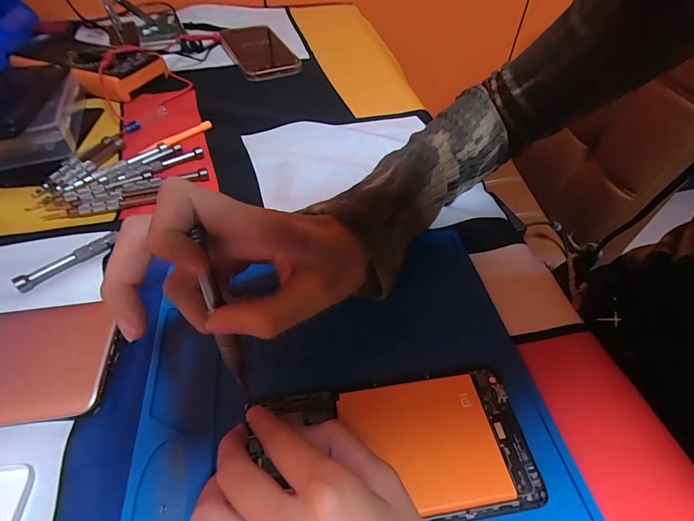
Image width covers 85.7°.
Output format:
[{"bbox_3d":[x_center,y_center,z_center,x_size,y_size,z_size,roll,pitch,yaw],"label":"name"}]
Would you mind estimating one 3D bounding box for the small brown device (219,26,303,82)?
[{"bbox_3d":[-0.127,-0.311,0.553,0.090,0.021,0.167,-21,53,-18],"label":"small brown device"}]

